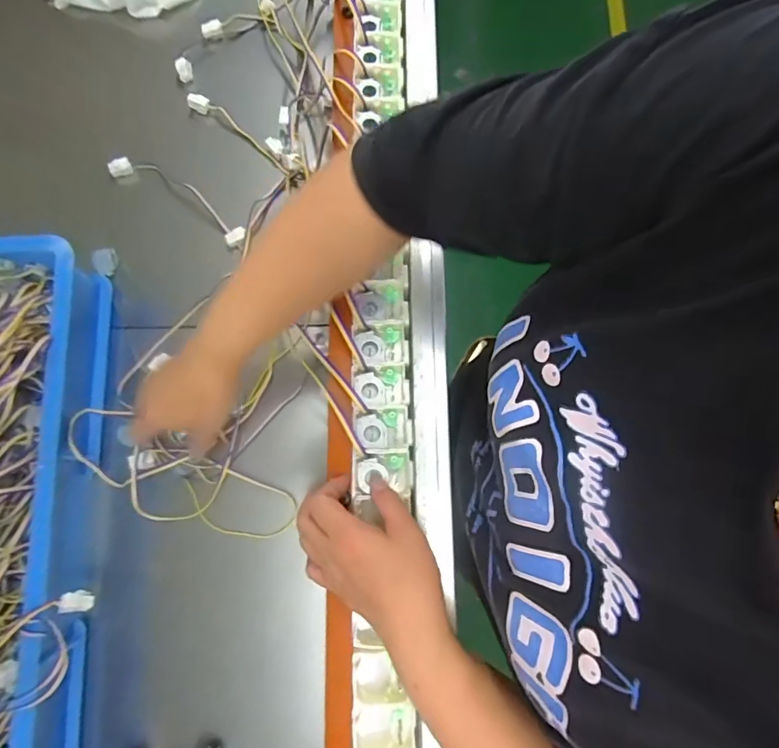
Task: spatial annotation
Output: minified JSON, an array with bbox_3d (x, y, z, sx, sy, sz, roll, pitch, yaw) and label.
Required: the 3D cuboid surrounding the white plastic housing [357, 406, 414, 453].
[{"bbox_3d":[-0.003,0.046,0.391,0.045,0.022,0.036,-4,79,-1],"label":"white plastic housing"}]

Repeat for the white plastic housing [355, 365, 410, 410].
[{"bbox_3d":[-0.006,0.012,0.400,0.044,0.020,0.033,-12,79,-3],"label":"white plastic housing"}]

